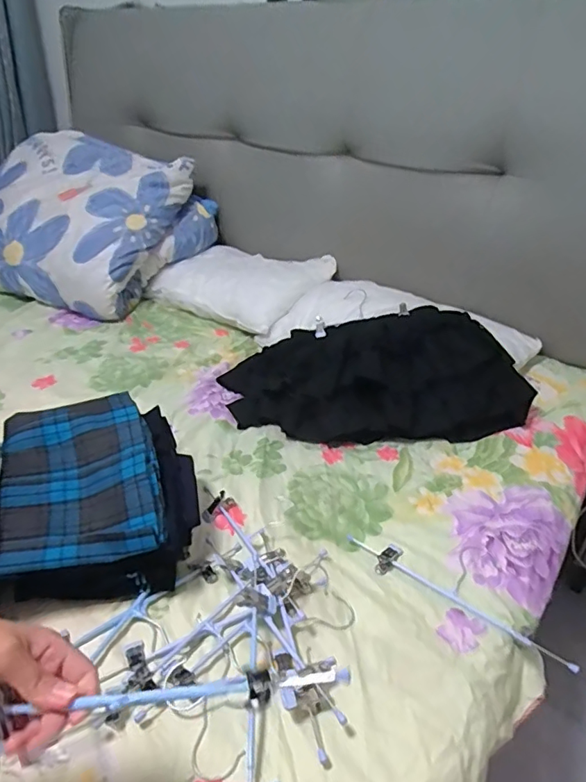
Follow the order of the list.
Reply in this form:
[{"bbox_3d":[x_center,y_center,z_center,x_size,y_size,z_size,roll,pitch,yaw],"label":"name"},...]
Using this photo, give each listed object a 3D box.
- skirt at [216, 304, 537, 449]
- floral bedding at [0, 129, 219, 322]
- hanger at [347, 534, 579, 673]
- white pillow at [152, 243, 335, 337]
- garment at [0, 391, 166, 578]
[{"bbox_3d":[0.145,-0.048,0.997,0.563,0.140,0.292,2,34,3],"label":"skirt"},{"bbox_3d":[-0.574,-0.447,1.415,0.612,0.355,0.379,16,37,20],"label":"floral bedding"},{"bbox_3d":[0.219,0.251,0.688,0.299,0.028,0.102,20,39,27],"label":"hanger"},{"bbox_3d":[-0.131,-0.281,1.329,0.398,0.096,0.299,27,42,33],"label":"white pillow"},{"bbox_3d":[-0.284,0.105,0.691,0.190,0.044,0.288,-10,36,-15],"label":"garment"}]

